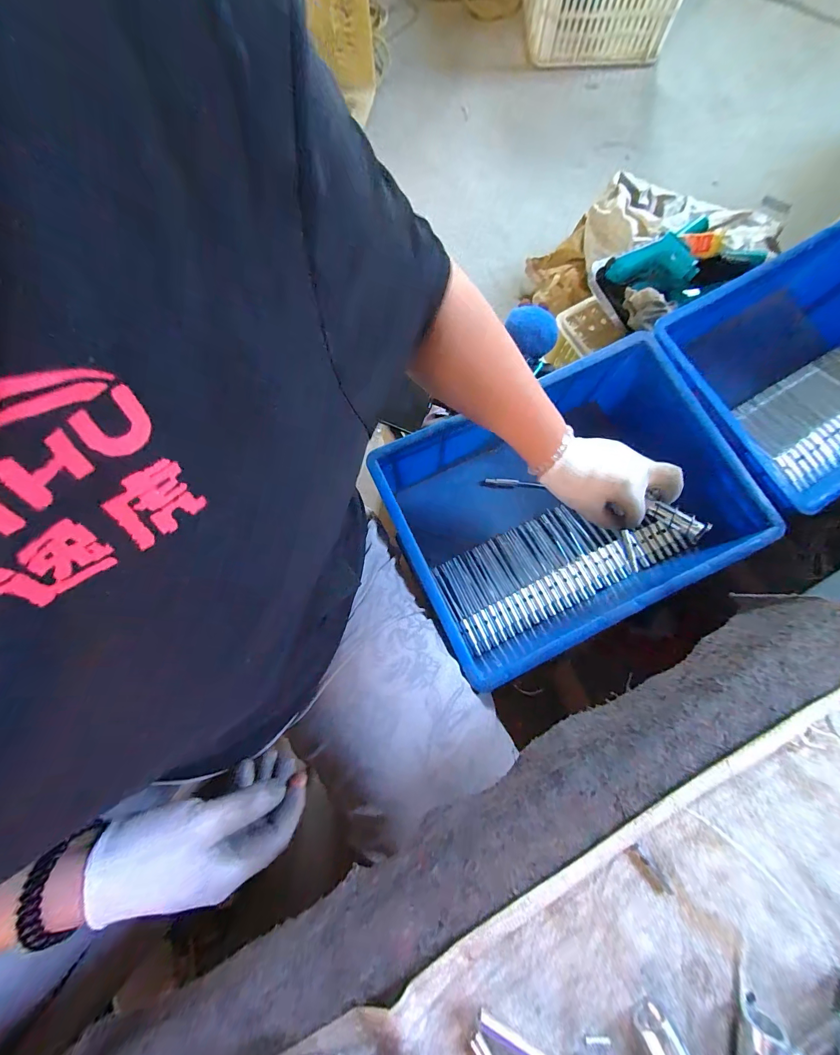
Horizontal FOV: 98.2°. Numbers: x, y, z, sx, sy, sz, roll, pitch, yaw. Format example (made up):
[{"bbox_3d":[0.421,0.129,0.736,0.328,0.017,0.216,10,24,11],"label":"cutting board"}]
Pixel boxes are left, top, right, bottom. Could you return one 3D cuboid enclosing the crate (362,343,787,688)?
[{"bbox_3d":[0.186,-0.026,0.481,0.375,0.141,0.302,-27,78,-5],"label":"crate"}]

